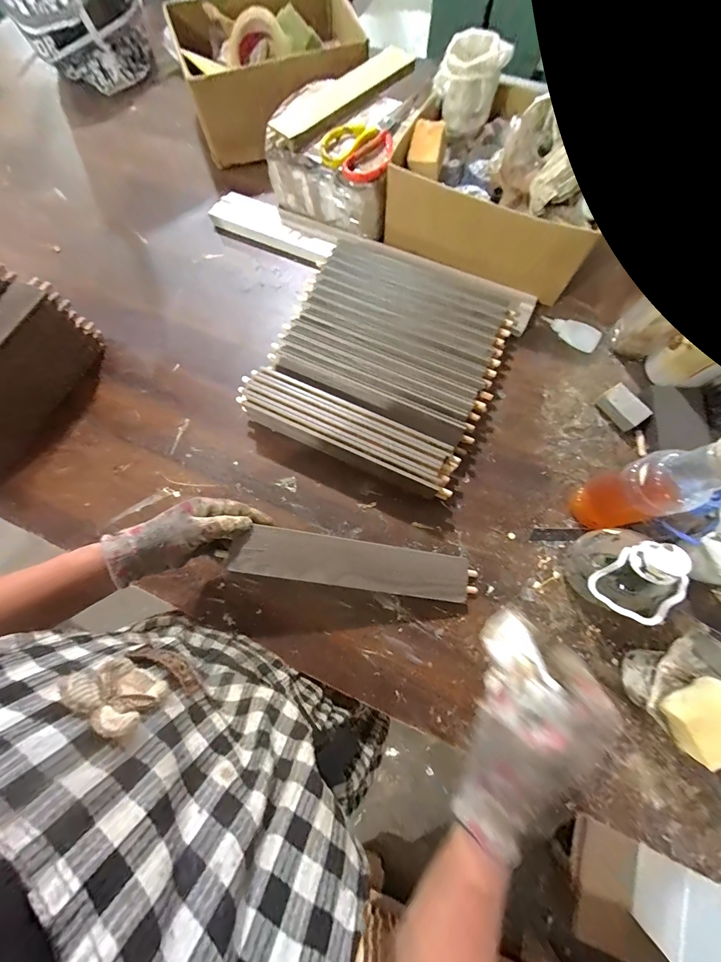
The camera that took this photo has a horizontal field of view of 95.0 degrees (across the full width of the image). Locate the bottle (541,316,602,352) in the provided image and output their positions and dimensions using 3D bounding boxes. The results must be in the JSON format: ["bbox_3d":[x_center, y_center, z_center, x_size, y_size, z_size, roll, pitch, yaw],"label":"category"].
[{"bbox_3d":[0.324,-0.231,0.512,0.088,0.018,0.034,30,78,9],"label":"bottle"}]

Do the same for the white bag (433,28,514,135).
[{"bbox_3d":[0.155,-0.573,0.486,0.073,0.090,0.076,-30,76,-6],"label":"white bag"}]

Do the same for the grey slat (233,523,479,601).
[{"bbox_3d":[0.002,0.100,0.396,0.283,0.011,0.056,10,75,-8],"label":"grey slat"}]

